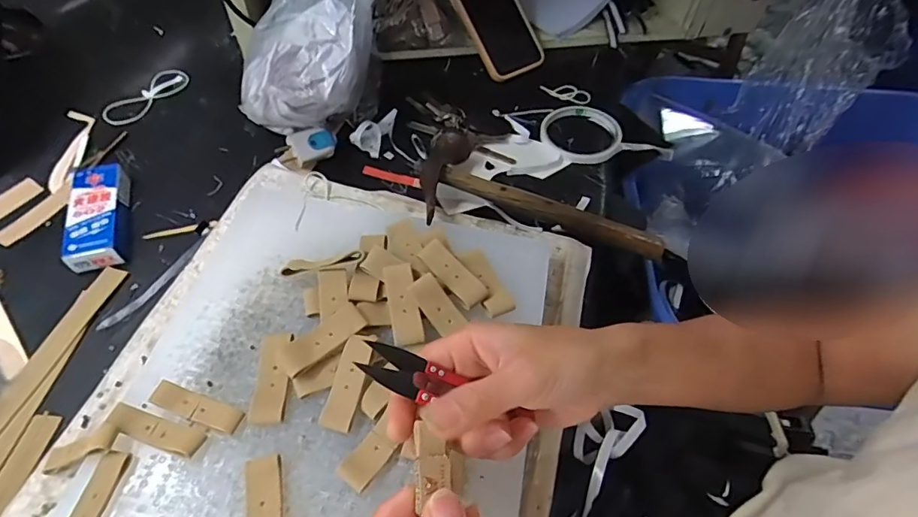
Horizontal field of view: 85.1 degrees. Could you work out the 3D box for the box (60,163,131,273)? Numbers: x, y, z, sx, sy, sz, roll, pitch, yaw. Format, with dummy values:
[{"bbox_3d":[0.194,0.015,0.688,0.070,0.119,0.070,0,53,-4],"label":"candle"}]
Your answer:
[{"bbox_3d":[-0.323,-0.039,0.449,0.044,0.025,0.107,-12,57,-13],"label":"box"}]

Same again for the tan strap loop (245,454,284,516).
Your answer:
[{"bbox_3d":[-0.110,0.145,0.282,0.021,0.009,0.061,-8,56,-9],"label":"tan strap loop"}]

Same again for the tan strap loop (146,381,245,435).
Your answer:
[{"bbox_3d":[-0.166,0.093,0.315,0.062,0.009,0.016,18,56,9],"label":"tan strap loop"}]

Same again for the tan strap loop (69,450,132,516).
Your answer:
[{"bbox_3d":[-0.207,0.141,0.279,0.015,0.007,0.063,10,55,4],"label":"tan strap loop"}]

